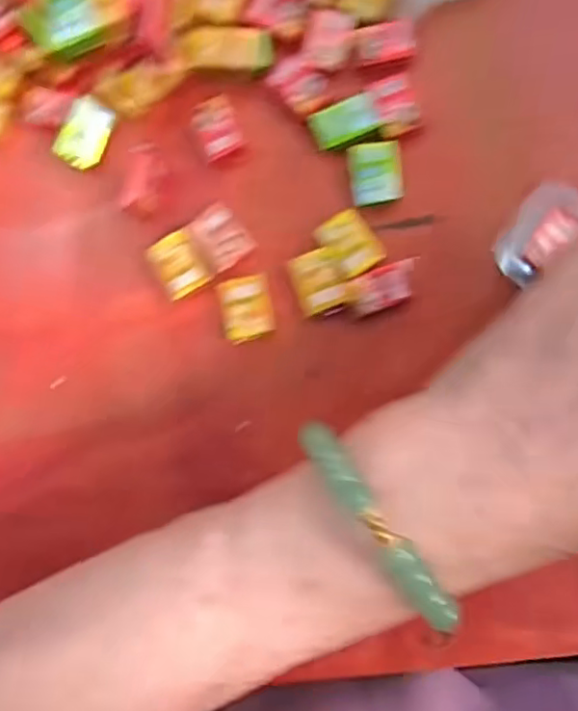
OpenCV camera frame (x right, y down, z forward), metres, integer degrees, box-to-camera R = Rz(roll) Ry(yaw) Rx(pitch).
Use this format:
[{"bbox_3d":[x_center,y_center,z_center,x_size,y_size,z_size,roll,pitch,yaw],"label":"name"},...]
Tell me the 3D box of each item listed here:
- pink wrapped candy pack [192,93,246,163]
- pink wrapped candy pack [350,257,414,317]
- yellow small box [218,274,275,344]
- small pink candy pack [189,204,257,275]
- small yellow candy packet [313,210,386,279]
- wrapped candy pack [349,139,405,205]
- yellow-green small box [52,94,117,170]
[{"bbox_3d":[-0.031,-0.097,0.258,0.018,0.004,0.024,-23,85,2],"label":"pink wrapped candy pack"},{"bbox_3d":[0.039,-0.028,0.247,0.028,0.004,0.016,-21,85,2],"label":"pink wrapped candy pack"},{"bbox_3d":[-0.018,-0.020,0.253,0.021,0.004,0.026,-13,85,3],"label":"yellow small box"},{"bbox_3d":[-0.029,-0.050,0.255,0.021,0.004,0.024,-37,84,1],"label":"small pink candy pack"},{"bbox_3d":[0.025,-0.047,0.251,0.020,0.004,0.026,-33,84,1],"label":"small yellow candy packet"},{"bbox_3d":[0.036,-0.076,0.251,0.021,0.005,0.026,-7,85,3],"label":"wrapped candy pack"},{"bbox_3d":[-0.087,-0.095,0.260,0.017,0.009,0.029,28,88,5],"label":"yellow-green small box"}]

